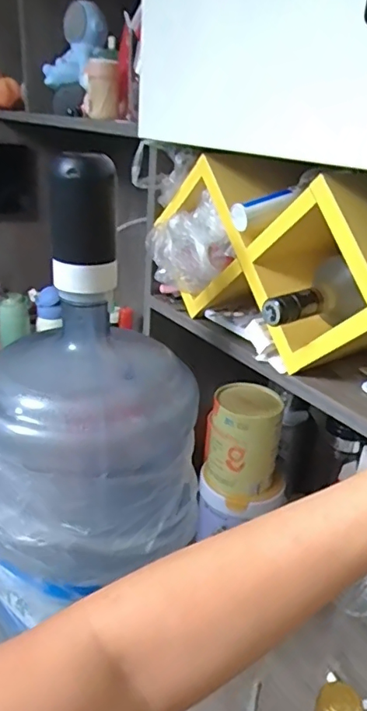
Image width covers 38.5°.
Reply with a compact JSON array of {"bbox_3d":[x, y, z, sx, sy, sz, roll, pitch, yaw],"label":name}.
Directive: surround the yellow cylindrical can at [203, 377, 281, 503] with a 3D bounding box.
[{"bbox_3d":[0.089,0.125,0.774,0.098,0.140,0.100,10,25,13],"label":"yellow cylindrical can"}]

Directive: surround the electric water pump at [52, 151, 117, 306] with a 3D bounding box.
[{"bbox_3d":[-0.100,-0.129,0.530,0.062,0.140,0.070,0,25,-10],"label":"electric water pump"}]

